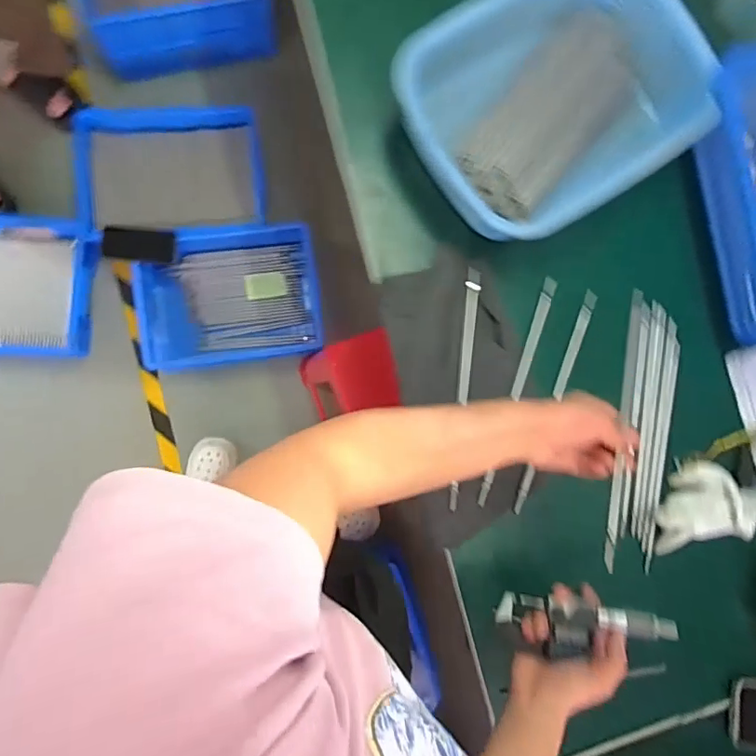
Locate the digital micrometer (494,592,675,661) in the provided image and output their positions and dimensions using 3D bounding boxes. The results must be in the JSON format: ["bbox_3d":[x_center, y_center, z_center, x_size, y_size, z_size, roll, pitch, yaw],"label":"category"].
[{"bbox_3d":[0.188,0.230,0.487,0.154,0.027,0.041,-1,90,17],"label":"digital micrometer"}]

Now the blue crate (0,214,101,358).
[{"bbox_3d":[-0.880,-0.217,1.221,0.414,0.095,0.330,1,86,-7],"label":"blue crate"}]

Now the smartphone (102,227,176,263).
[{"bbox_3d":[-0.570,-0.317,1.267,0.160,0.015,0.073,2,110,-15],"label":"smartphone"}]

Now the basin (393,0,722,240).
[{"bbox_3d":[0.187,-0.320,0.615,0.321,0.119,0.268,-31,91,-8],"label":"basin"}]

